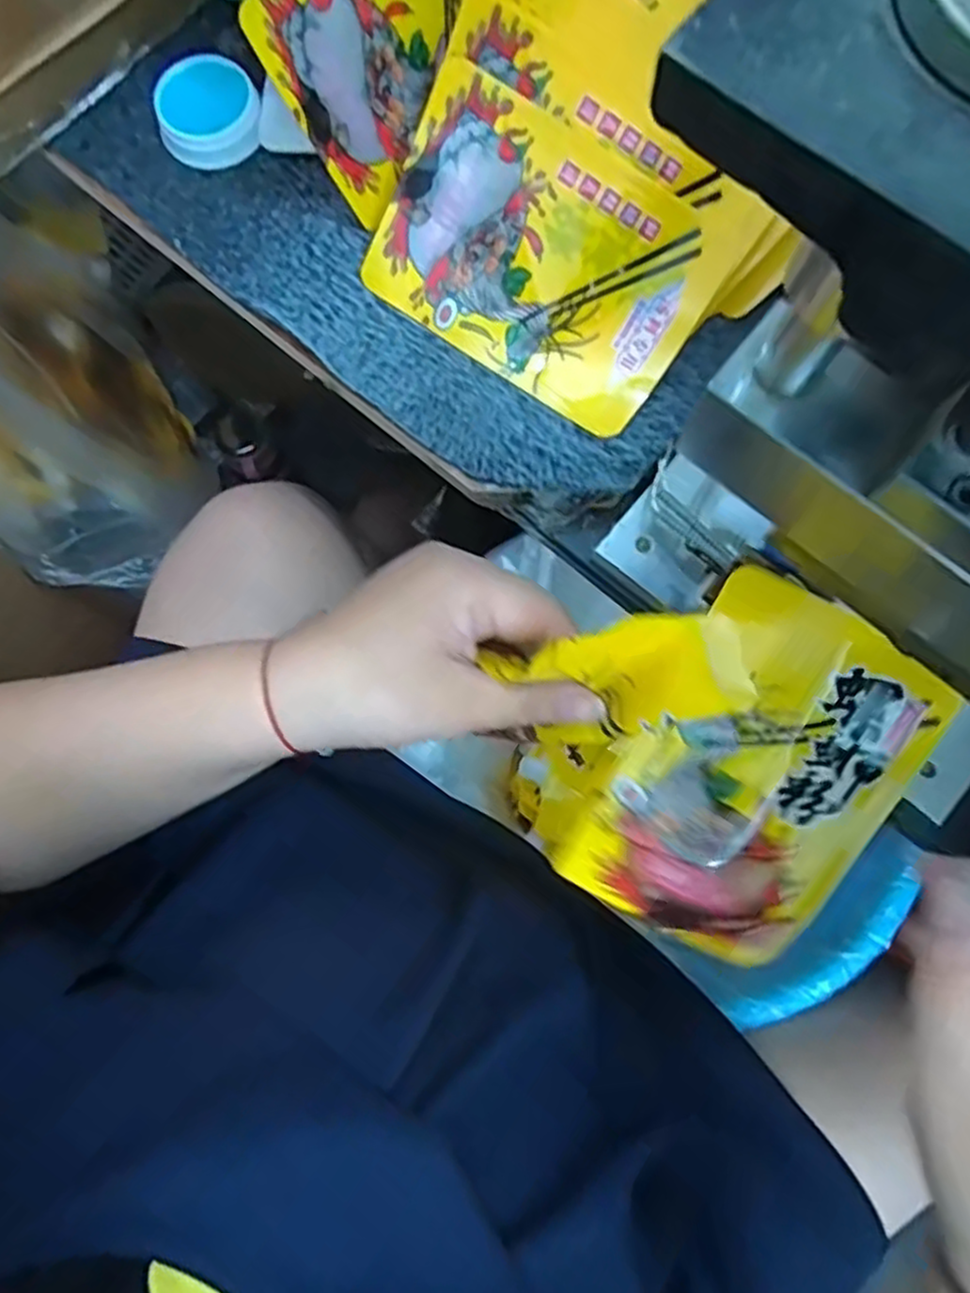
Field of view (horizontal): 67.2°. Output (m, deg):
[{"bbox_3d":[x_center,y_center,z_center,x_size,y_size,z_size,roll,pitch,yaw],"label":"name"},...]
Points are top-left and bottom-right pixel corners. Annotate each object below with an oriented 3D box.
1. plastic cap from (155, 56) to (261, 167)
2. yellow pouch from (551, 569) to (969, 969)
[{"bbox_3d":[-0.161,-0.311,0.424,0.059,0.027,0.051,-18,79,-3],"label":"plastic cap"},{"bbox_3d":[0.127,0.064,0.345,0.116,0.015,0.173,29,102,5],"label":"yellow pouch"}]

